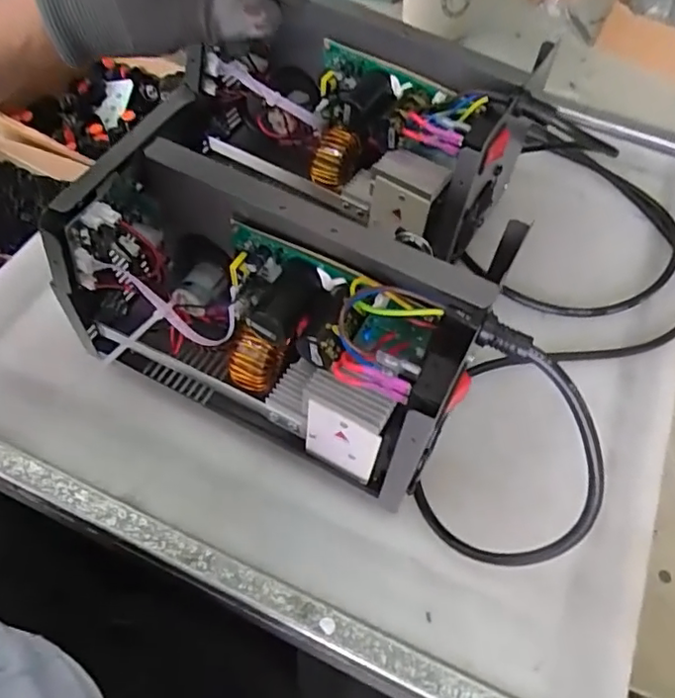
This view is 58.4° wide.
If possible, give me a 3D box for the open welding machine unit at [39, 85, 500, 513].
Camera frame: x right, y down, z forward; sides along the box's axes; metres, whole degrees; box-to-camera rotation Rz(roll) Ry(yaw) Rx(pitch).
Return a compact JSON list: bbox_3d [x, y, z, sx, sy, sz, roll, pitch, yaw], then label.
[{"bbox_3d":[-0.052,-0.016,0.412,0.266,0.179,0.096,26,60,11],"label":"open welding machine unit"}]

